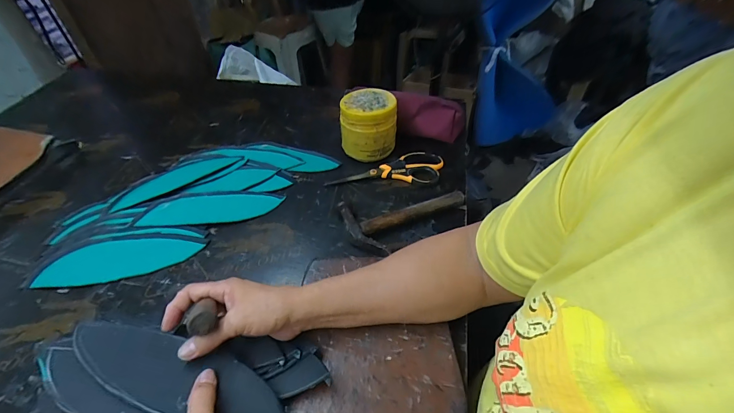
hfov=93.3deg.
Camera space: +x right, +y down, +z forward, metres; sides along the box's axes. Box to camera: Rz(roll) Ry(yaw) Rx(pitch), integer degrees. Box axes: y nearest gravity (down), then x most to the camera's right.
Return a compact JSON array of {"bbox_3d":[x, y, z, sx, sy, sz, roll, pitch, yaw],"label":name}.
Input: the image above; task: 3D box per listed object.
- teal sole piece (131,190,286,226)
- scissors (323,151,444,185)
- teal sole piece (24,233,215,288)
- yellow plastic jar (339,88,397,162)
[{"bbox_3d":[-0.238,0.000,0.531,0.206,0.015,0.060,-9,46,-5],"label":"teal sole piece"},{"bbox_3d":[0.033,-0.067,0.593,0.190,0.013,0.069,0,46,3],"label":"scissors"},{"bbox_3d":[-0.337,0.069,0.473,0.207,0.012,0.064,-8,46,-4],"label":"teal sole piece"},{"bbox_3d":[0.004,-0.140,0.601,0.094,0.097,0.082,-4,46,0],"label":"yellow plastic jar"}]

